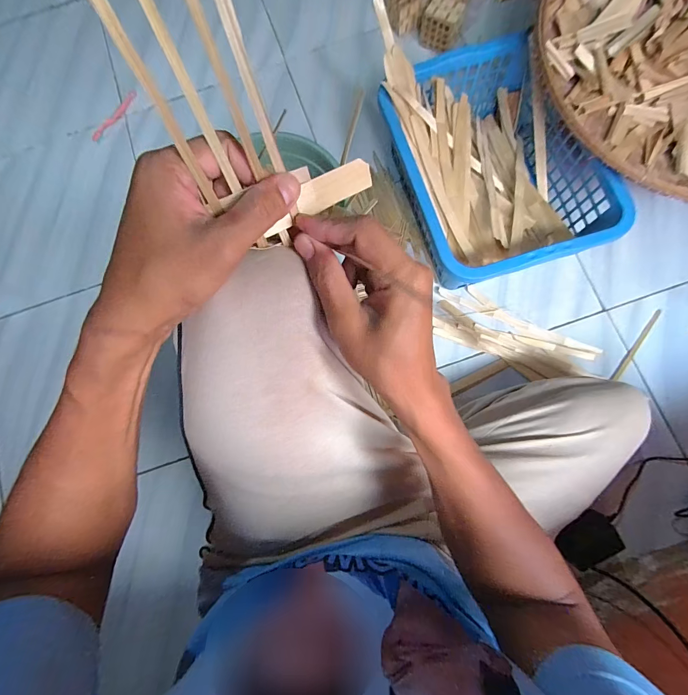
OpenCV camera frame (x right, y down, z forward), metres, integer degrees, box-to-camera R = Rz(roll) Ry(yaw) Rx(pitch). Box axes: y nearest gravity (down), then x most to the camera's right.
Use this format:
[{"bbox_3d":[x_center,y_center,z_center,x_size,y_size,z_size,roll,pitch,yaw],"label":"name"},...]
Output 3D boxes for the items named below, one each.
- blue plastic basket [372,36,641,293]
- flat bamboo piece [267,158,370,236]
[{"bbox_3d":[0.256,-0.328,0.622,0.299,0.142,0.423,-20,83,1],"label":"blue plastic basket"},{"bbox_3d":[-0.015,-0.102,0.228,0.083,0.023,0.005,-34,49,-11],"label":"flat bamboo piece"}]

